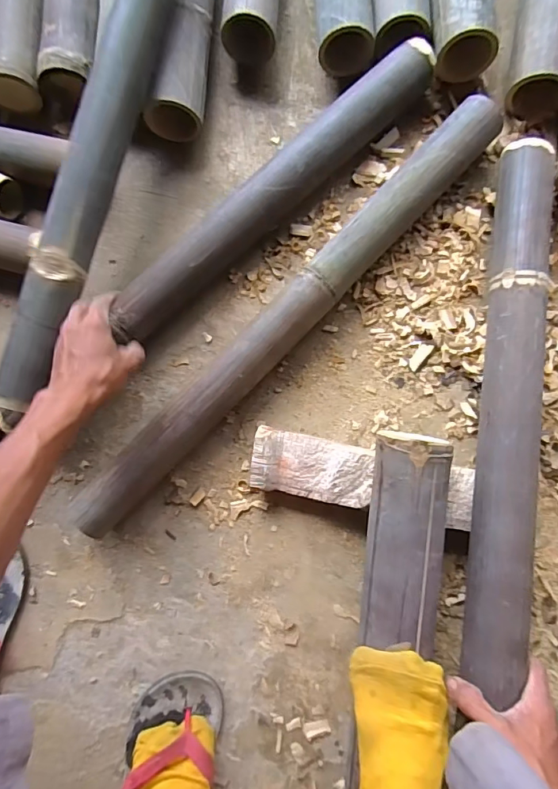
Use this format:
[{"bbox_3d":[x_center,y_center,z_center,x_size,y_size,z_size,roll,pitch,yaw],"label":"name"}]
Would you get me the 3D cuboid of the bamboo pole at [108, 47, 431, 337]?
[{"bbox_3d":[-0.010,-0.239,0.551,0.470,0.061,0.052,-42,84,1],"label":"bamboo pole"}]

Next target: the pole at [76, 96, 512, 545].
[{"bbox_3d":[0.010,-0.085,0.544,0.060,0.064,0.669,44,89,7],"label":"pole"}]

